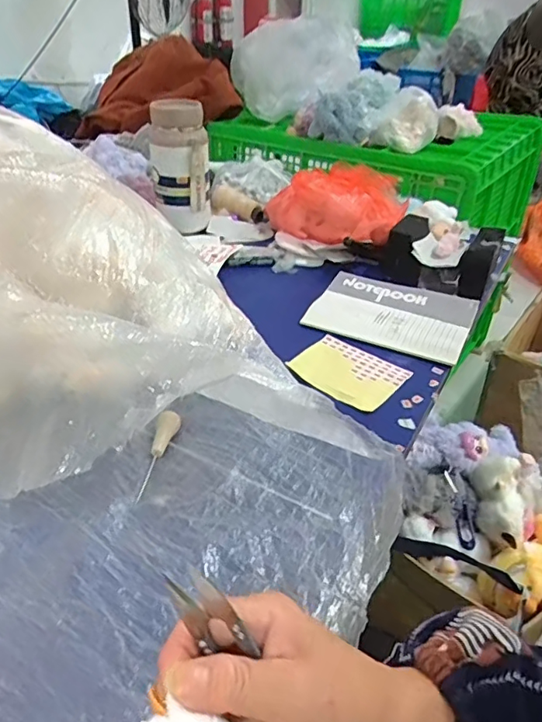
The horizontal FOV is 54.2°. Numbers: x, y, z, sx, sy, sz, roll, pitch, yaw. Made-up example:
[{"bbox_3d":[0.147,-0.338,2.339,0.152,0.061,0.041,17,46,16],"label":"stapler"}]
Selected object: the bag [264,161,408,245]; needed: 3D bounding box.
[{"bbox_3d":[0.104,-0.257,0.882,0.225,0.110,0.132,5,35,4],"label":"bag"}]

